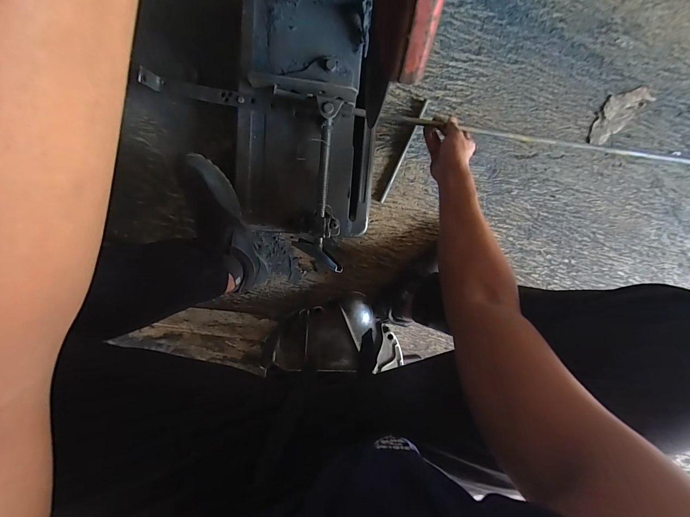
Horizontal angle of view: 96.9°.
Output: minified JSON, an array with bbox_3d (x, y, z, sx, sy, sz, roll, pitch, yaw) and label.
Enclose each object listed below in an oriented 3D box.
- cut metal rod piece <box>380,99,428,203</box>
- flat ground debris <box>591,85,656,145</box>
[{"bbox_3d":[0.122,-0.219,0.628,0.008,0.012,0.218,23,97,-6],"label":"cut metal rod piece"},{"bbox_3d":[0.581,-0.312,0.650,0.150,0.006,0.063,-43,99,3],"label":"flat ground debris"}]

